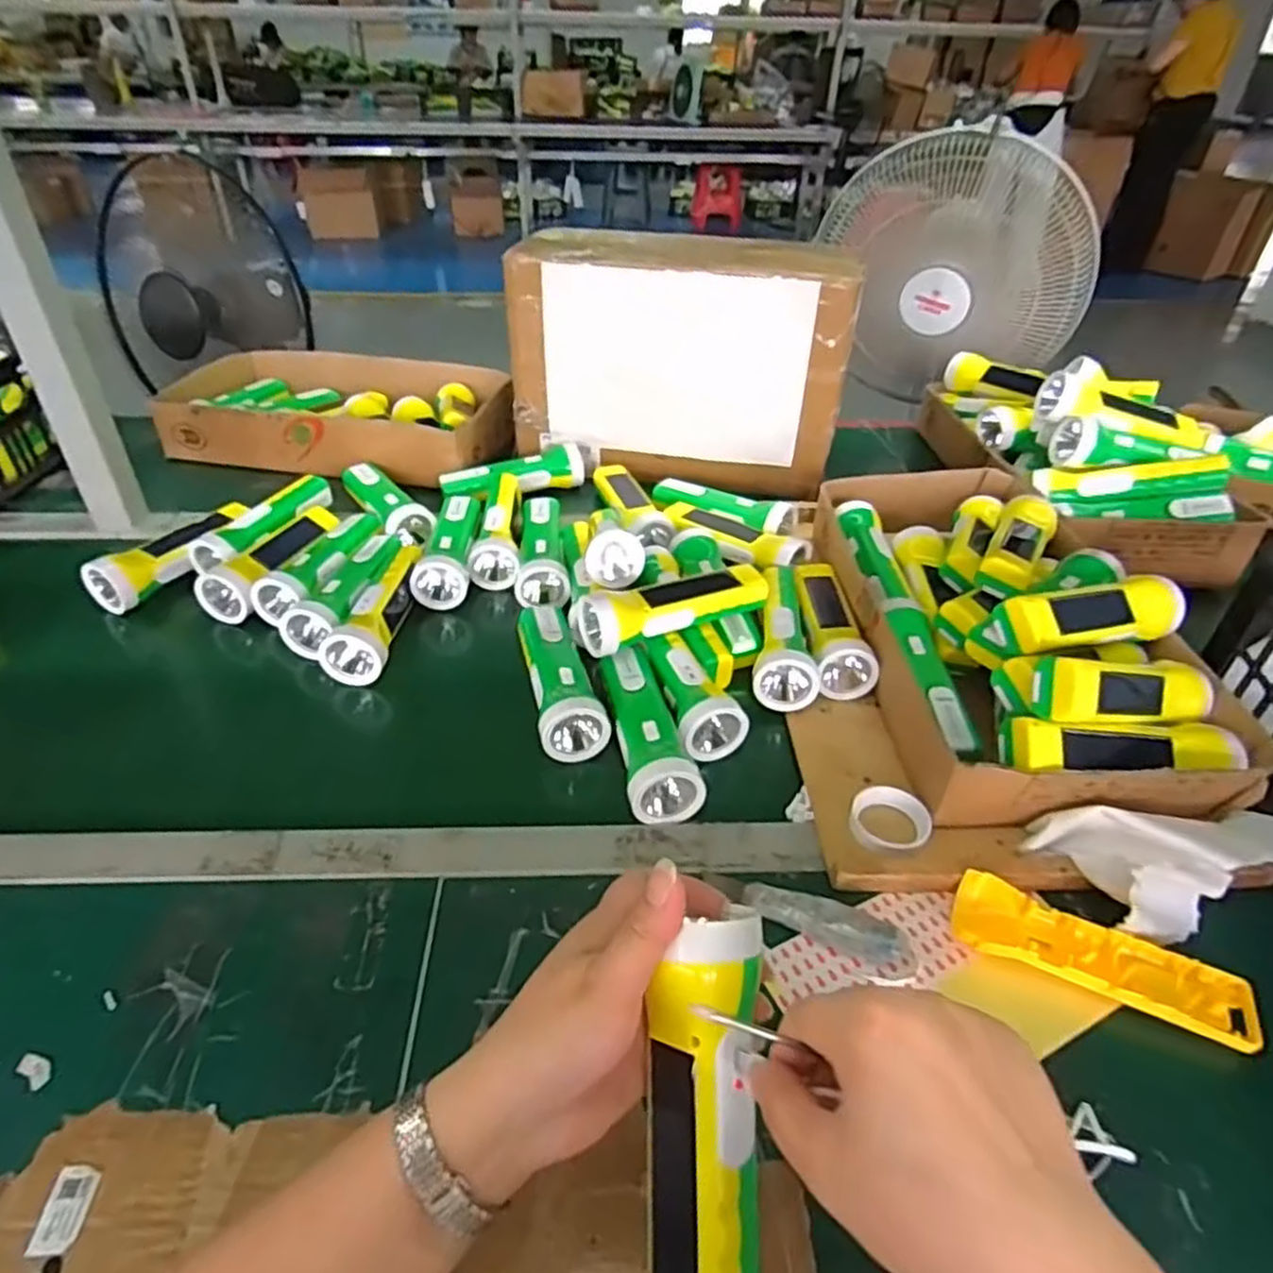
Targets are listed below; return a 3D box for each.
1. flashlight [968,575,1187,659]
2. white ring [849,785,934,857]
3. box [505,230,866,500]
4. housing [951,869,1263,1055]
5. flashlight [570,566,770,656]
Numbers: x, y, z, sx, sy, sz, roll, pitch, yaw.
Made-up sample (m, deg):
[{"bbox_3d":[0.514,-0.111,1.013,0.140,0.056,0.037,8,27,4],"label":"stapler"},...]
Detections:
[{"bbox_3d":[0.346,-0.016,0.587,0.168,0.062,0.057,-14,42,-18],"label":"flashlight"},{"bbox_3d":[0.180,0.132,0.535,0.054,0.013,0.055,1,39,-1],"label":"white ring"},{"bbox_3d":[0.056,-0.326,0.913,0.371,0.246,0.142,12,41,13],"label":"box"},{"bbox_3d":[0.281,0.196,0.460,0.162,0.024,0.050,14,41,15],"label":"housing"},{"bbox_3d":[0.031,-0.033,0.662,0.172,0.054,0.064,-18,43,-22],"label":"flashlight"}]

